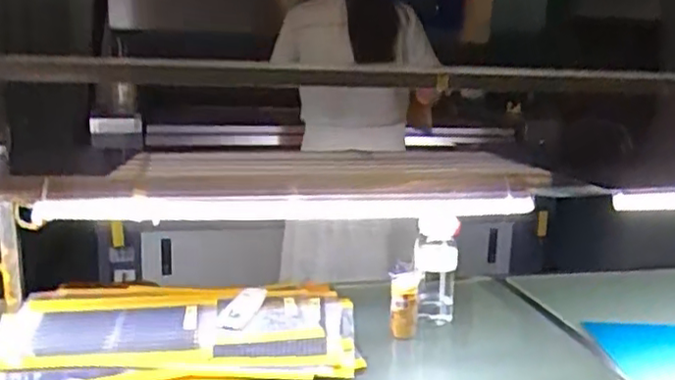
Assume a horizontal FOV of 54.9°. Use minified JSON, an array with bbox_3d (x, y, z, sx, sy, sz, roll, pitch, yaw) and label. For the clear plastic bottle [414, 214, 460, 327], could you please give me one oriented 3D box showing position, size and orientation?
[{"bbox_3d":[0.205,0.179,1.374,0.086,0.243,0.062,5,13,15],"label":"clear plastic bottle"}]

